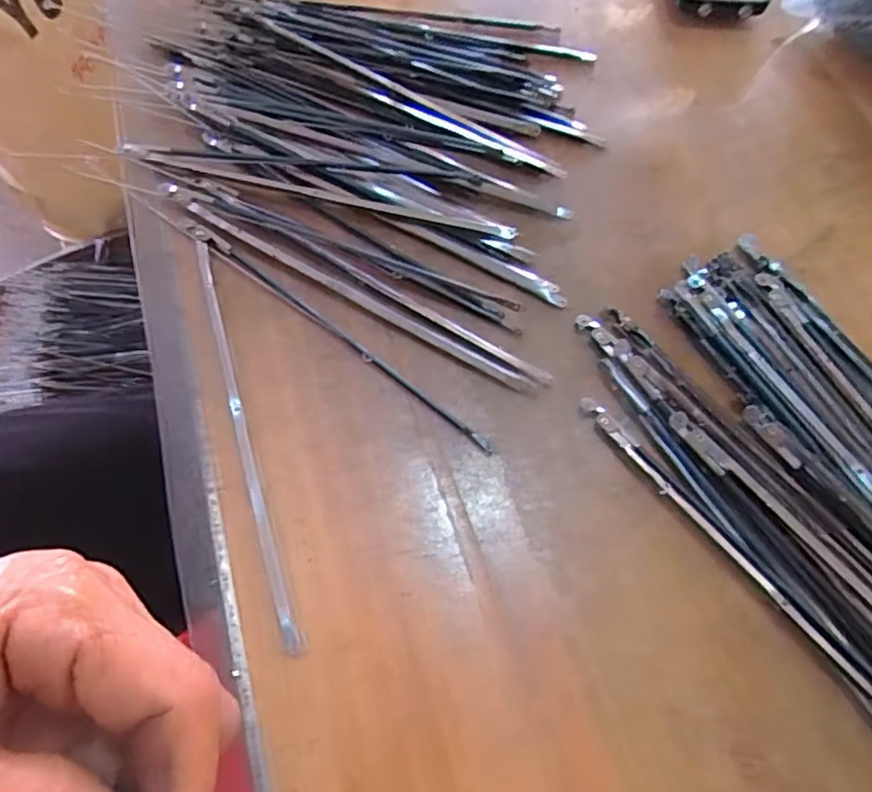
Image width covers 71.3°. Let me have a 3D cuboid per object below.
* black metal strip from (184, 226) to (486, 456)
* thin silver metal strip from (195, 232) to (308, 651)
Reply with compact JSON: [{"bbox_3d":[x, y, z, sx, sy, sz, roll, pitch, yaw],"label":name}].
[{"bbox_3d":[-0.043,-0.027,0.257,0.165,0.005,0.006,36,68,12],"label":"black metal strip"},{"bbox_3d":[-0.077,0.009,0.239,0.007,0.010,0.180,-16,67,-11],"label":"thin silver metal strip"}]

